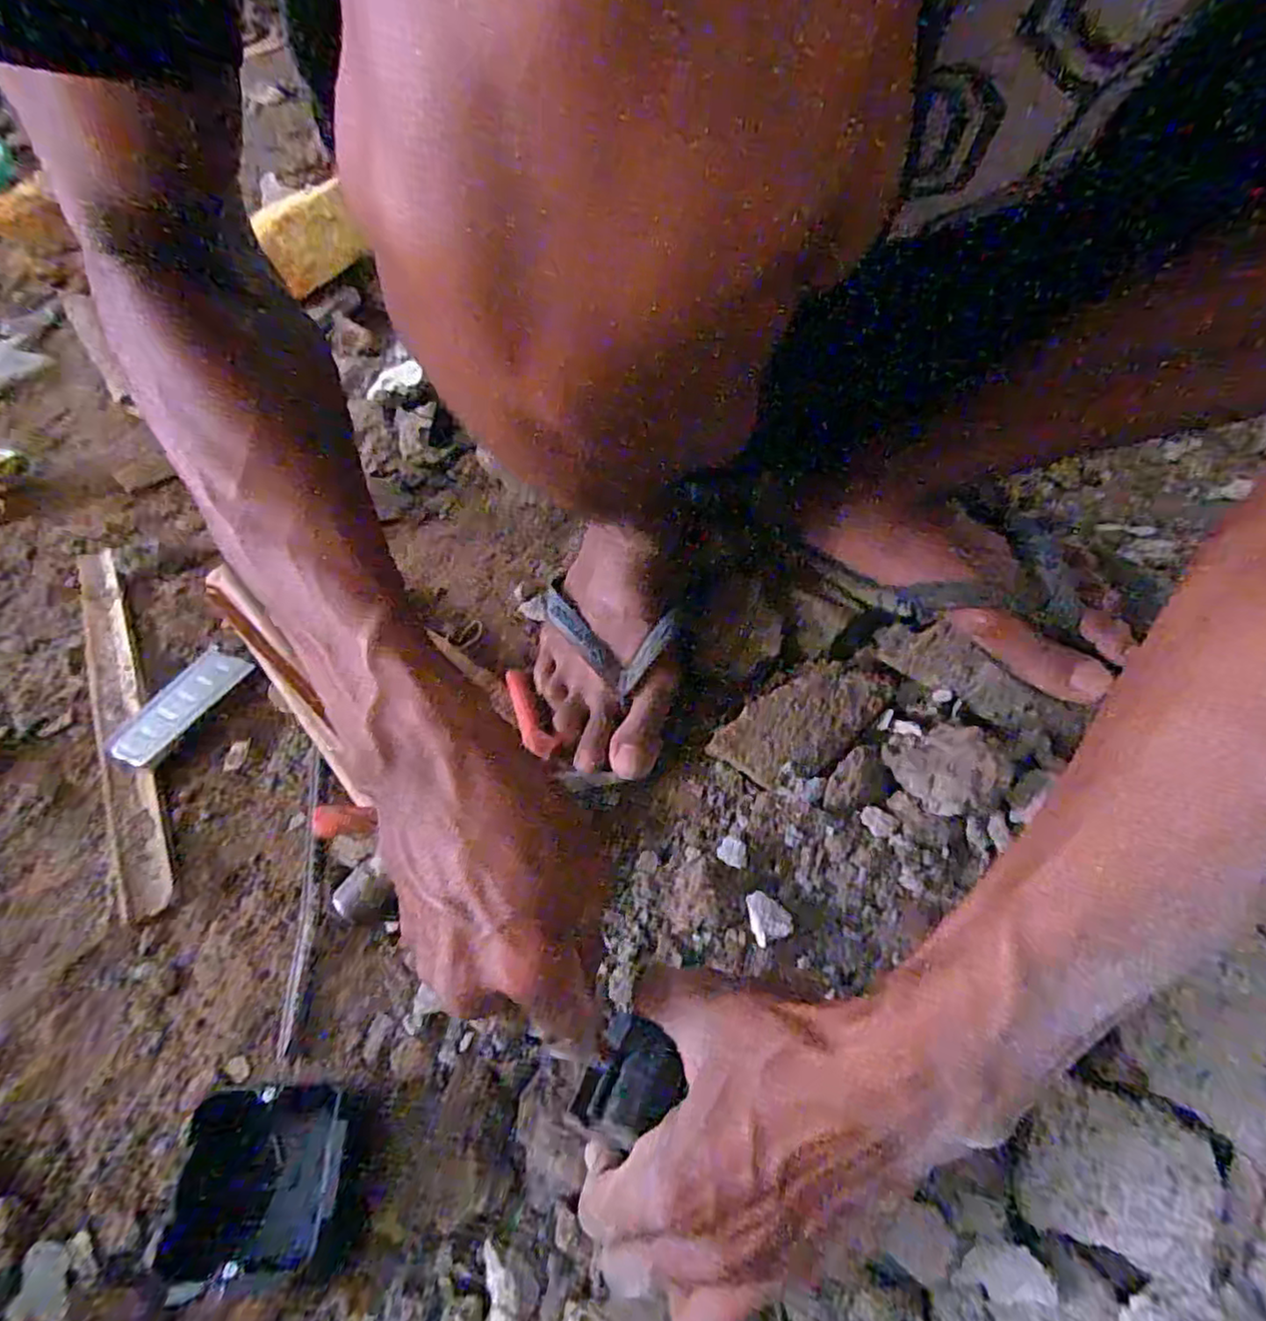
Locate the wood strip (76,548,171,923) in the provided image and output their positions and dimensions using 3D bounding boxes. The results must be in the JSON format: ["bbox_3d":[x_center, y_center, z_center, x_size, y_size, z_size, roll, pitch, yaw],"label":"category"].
[{"bbox_3d":[-0.377,0.027,0.496,0.034,0.013,0.361,-25,54,-19],"label":"wood strip"}]

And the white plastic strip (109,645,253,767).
[{"bbox_3d":[-0.316,0.030,0.472,0.042,0.005,0.095,22,52,14],"label":"white plastic strip"}]

